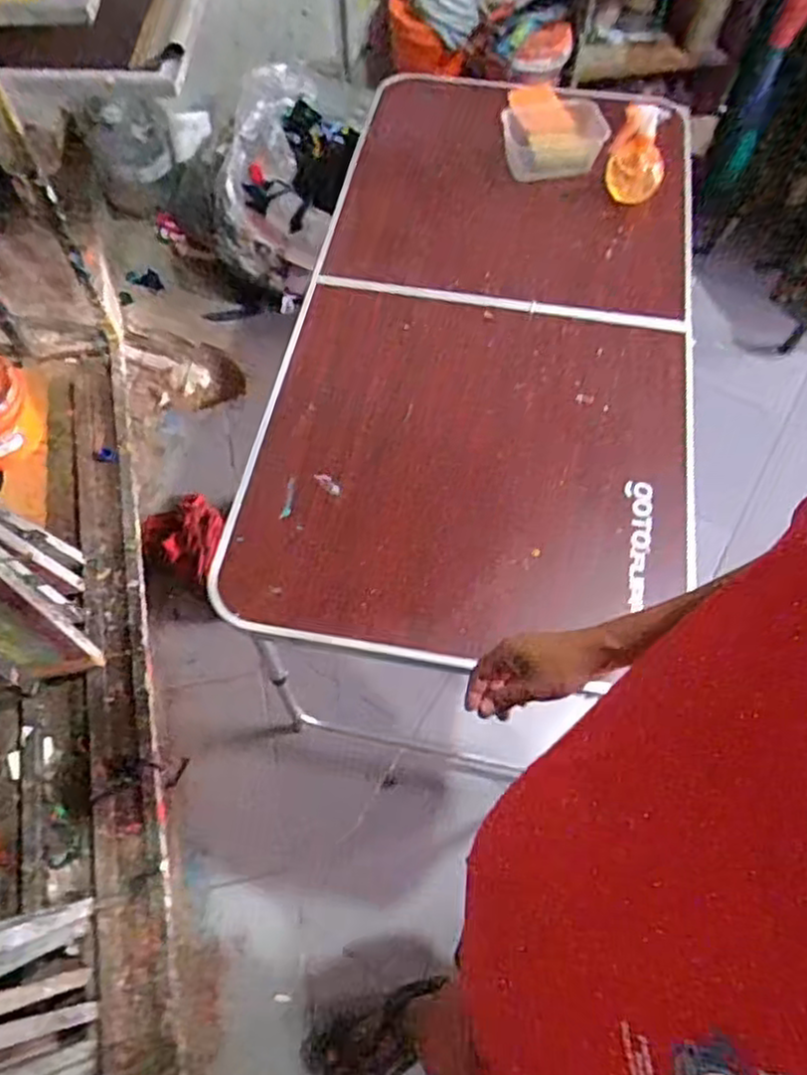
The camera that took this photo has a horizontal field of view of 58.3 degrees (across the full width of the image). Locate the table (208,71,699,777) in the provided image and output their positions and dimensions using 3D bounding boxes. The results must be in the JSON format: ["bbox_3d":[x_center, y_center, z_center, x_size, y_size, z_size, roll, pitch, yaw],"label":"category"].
[{"bbox_3d":[0.150,-0.247,1.413,0.644,0.690,1.044,8,61,4],"label":"table"}]

